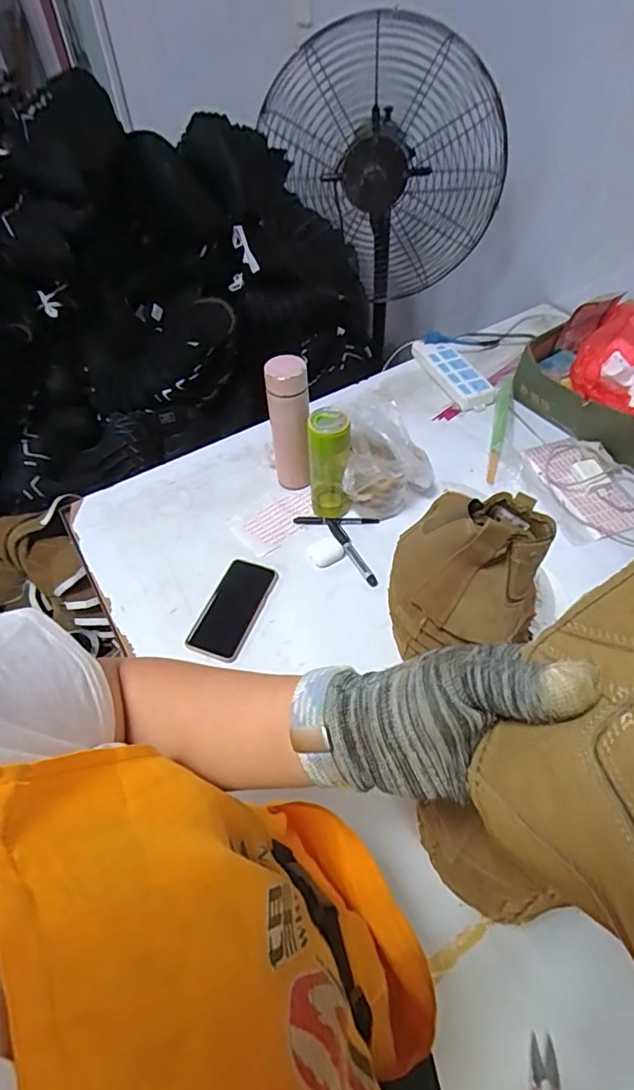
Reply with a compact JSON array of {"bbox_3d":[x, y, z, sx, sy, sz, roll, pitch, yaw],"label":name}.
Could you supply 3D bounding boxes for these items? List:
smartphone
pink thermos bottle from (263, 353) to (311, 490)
[{"bbox_3d":[-0.122,0.093,0.772,0.084,0.011,0.160,16,54,16],"label":"smartphone"},{"bbox_3d":[-0.043,-0.189,0.866,0.063,0.231,0.070,-5,51,-1],"label":"pink thermos bottle"}]

